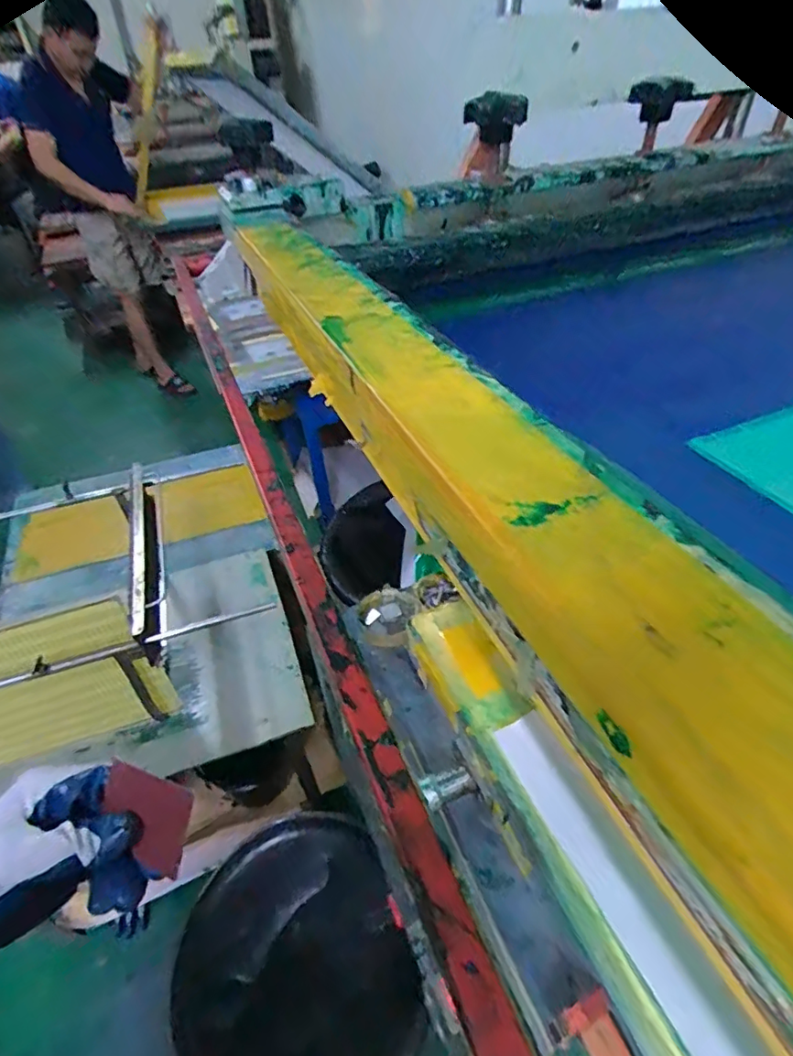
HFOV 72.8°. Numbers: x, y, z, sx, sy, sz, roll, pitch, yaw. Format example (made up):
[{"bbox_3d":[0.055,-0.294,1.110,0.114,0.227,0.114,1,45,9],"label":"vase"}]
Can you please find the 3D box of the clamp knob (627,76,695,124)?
[{"bbox_3d":[0.205,-0.333,0.420,0.044,0.029,0.031,14,46,19],"label":"clamp knob"}]

